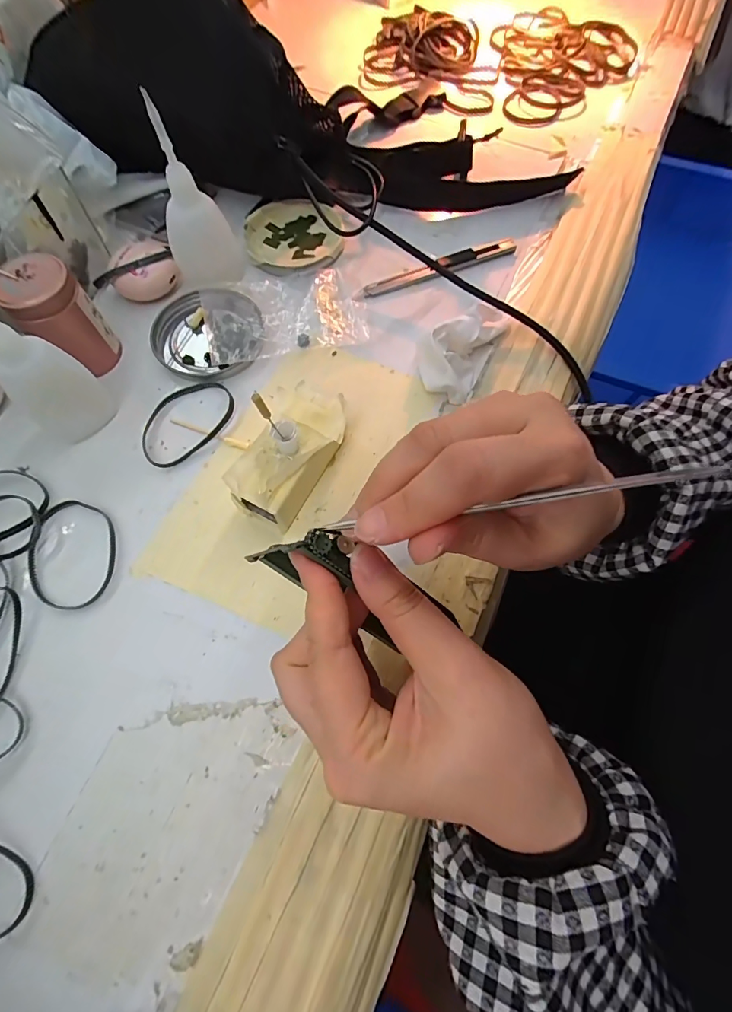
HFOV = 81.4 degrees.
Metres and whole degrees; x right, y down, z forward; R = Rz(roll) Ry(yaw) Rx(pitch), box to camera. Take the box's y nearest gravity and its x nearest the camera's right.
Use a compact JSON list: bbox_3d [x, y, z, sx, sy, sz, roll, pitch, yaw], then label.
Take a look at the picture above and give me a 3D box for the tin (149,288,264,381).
[{"bbox_3d":[-0.116,-0.126,0.310,0.080,0.014,0.078,1,69,-1],"label":"tin"}]

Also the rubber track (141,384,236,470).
[{"bbox_3d":[-0.122,-0.059,0.286,0.048,0.006,0.070,43,74,14],"label":"rubber track"}]

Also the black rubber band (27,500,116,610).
[{"bbox_3d":[-0.174,0.027,0.252,0.046,0.004,0.067,-8,69,-5],"label":"black rubber band"}]

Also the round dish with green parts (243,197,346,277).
[{"bbox_3d":[-0.060,-0.220,0.347,0.080,0.015,0.079,1,69,-1],"label":"round dish with green parts"}]

